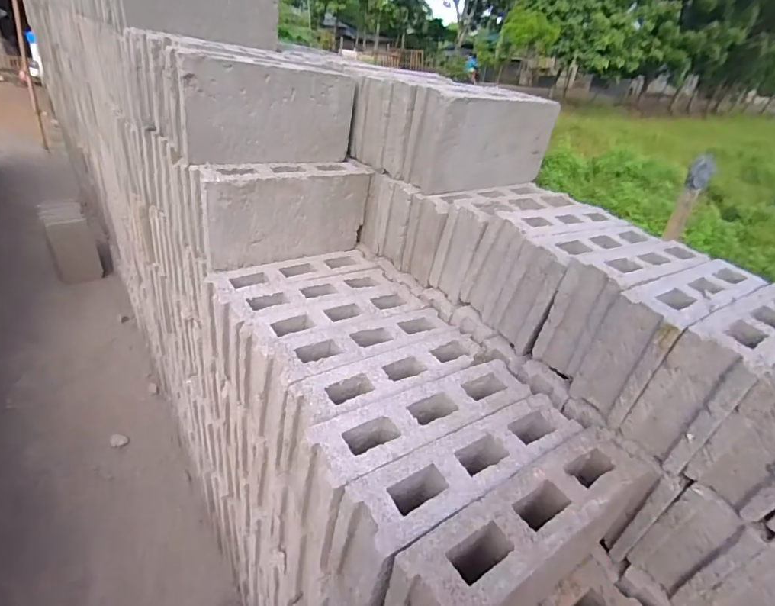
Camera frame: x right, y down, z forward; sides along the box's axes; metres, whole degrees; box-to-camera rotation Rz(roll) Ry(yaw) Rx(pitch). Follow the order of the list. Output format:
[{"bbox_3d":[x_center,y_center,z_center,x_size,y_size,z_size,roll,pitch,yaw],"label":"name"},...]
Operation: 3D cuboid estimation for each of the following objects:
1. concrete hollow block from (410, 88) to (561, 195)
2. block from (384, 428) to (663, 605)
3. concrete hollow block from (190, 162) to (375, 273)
[{"bbox_3d":[0.240,-0.375,1.038,0.374,0.195,0.082,-12,35,-30],"label":"concrete hollow block"},{"bbox_3d":[0.192,0.347,0.615,0.414,0.209,0.108,-14,36,-32],"label":"block"},{"bbox_3d":[-0.232,-0.212,1.043,0.402,0.200,0.083,-18,38,-37],"label":"concrete hollow block"}]

